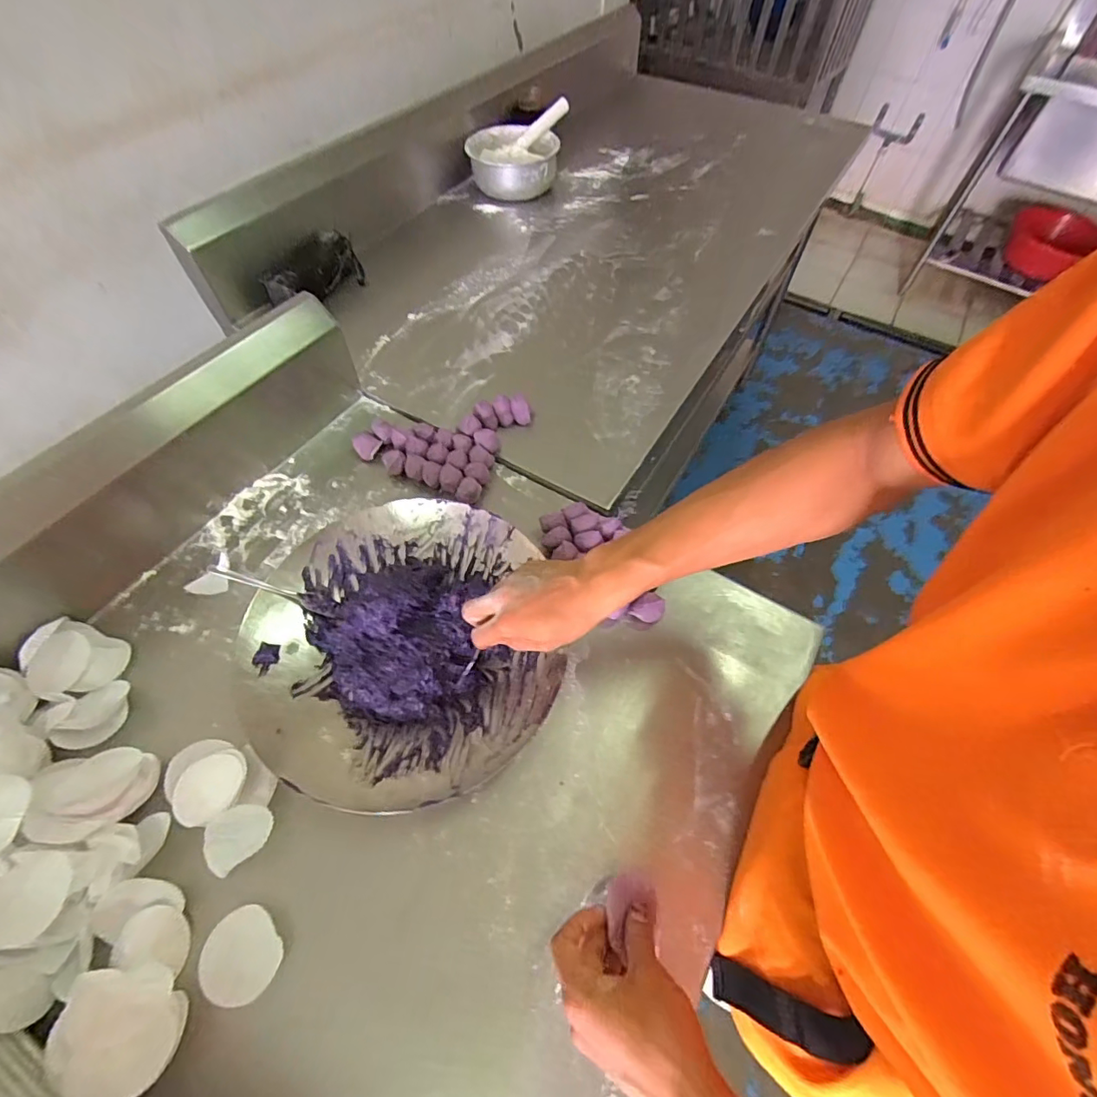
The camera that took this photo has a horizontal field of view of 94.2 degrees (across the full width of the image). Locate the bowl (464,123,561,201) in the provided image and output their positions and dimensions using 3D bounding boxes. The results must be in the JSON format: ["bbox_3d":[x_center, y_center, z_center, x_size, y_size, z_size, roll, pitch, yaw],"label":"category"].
[{"bbox_3d":[-0.073,-0.830,1.097,0.185,0.080,0.191,1,58,-2],"label":"bowl"}]

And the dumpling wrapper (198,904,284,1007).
[{"bbox_3d":[-0.243,0.320,0.400,0.055,0.004,0.060,-39,67,-23],"label":"dumpling wrapper"}]

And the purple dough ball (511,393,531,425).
[{"bbox_3d":[-0.039,-0.195,0.713,0.024,0.022,0.035,-13,59,-10],"label":"purple dough ball"}]

